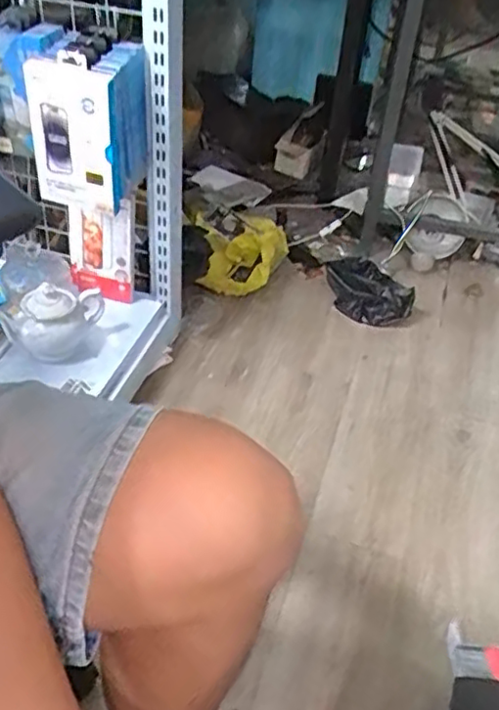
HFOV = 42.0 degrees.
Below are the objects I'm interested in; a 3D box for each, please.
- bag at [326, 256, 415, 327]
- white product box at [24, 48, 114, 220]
[{"bbox_3d":[0.246,-0.143,1.438,0.117,0.080,0.231,-22,47,-28],"label":"bag"},{"bbox_3d":[-0.265,-0.322,0.968,0.126,0.221,0.029,13,41,9],"label":"white product box"}]

